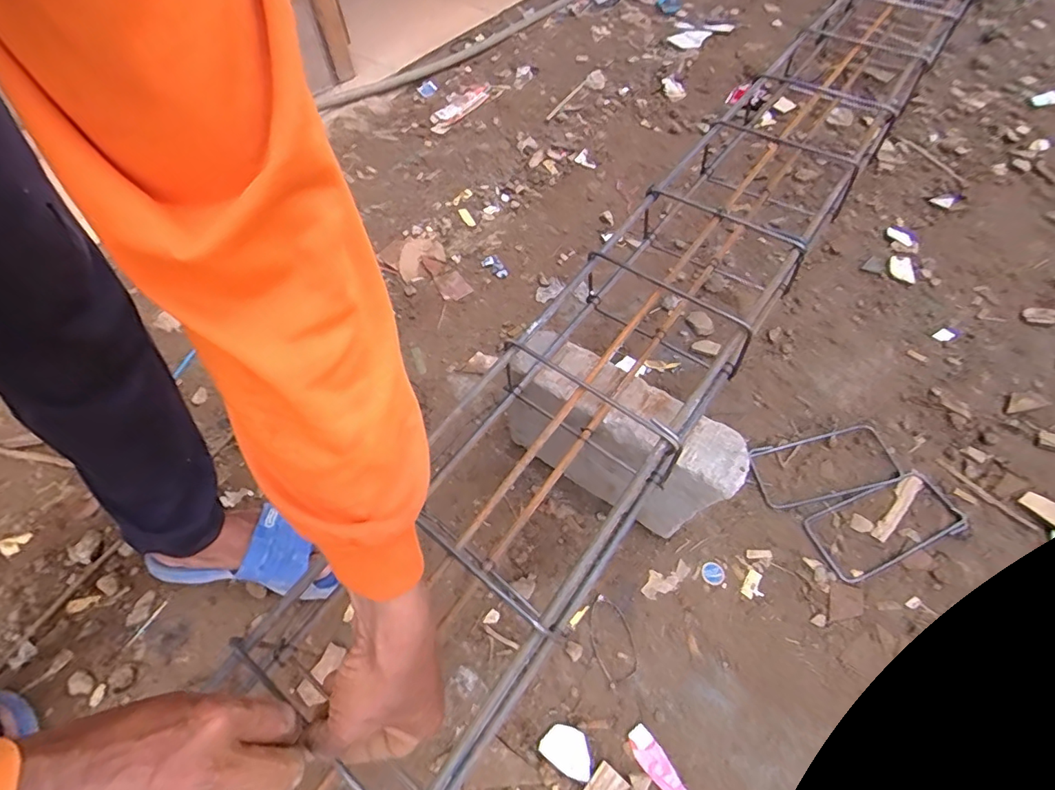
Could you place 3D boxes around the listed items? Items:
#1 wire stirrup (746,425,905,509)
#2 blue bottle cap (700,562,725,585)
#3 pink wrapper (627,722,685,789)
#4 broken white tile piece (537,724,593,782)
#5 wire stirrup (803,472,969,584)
[{"bbox_3d":[0.419,0.101,0.729,0.206,0.011,0.096,-11,55,-6],"label":"wire stirrup"},{"bbox_3d":[0.234,0.224,0.650,0.027,0.004,0.028,-1,55,2],"label":"blue bottle cap"},{"bbox_3d":[0.134,0.388,0.542,0.027,0.004,0.072,-31,59,-18],"label":"pink wrapper"},{"bbox_3d":[0.044,0.380,0.550,0.057,0.004,0.040,31,62,22],"label":"broken white tile piece"},{"bbox_3d":[0.469,0.169,0.677,0.206,0.006,0.093,-19,57,-11],"label":"wire stirrup"}]

